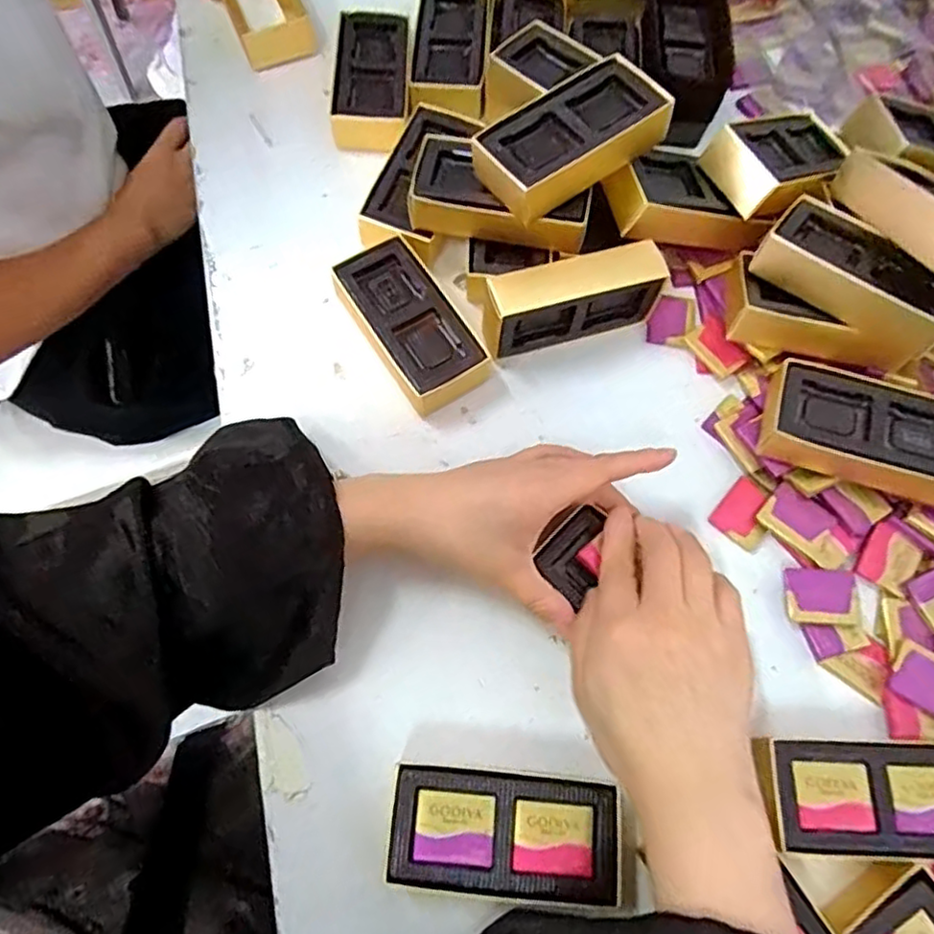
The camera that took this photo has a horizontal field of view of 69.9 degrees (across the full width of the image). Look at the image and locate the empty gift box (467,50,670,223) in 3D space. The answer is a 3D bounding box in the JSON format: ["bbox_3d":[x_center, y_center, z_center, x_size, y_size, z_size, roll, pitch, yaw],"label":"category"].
[{"bbox_3d":[0.064,-0.202,0.415,0.114,0.033,0.057,-34,74,-13],"label":"empty gift box"}]

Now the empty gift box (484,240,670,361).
[{"bbox_3d":[0.069,-0.109,0.442,0.113,0.065,0.032,-17,71,-8],"label":"empty gift box"}]

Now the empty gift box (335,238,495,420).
[{"bbox_3d":[-0.037,-0.093,0.441,0.061,0.028,0.113,-28,73,-12],"label":"empty gift box"}]

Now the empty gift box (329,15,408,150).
[{"bbox_3d":[-0.071,-0.291,0.510,0.054,0.031,0.122,1,70,-2],"label":"empty gift box"}]

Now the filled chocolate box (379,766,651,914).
[{"bbox_3d":[0.025,0.186,0.340,0.124,0.031,0.054,6,69,0],"label":"filled chocolate box"}]

